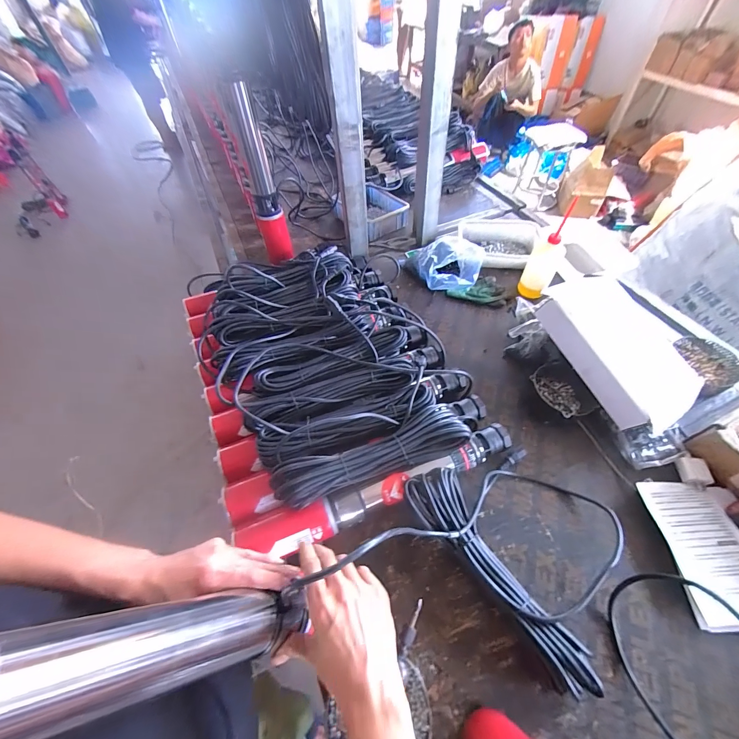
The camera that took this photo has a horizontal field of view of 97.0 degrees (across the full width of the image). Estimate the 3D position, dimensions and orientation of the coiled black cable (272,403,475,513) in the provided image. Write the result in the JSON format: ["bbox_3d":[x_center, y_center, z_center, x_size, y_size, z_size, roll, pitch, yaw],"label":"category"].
[{"bbox_3d":[0.006,0.151,0.578,0.350,0.053,0.083,-18,55,-10],"label":"coiled black cable"}]

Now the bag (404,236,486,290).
[{"bbox_3d":[0.209,-0.315,0.950,0.223,0.094,0.166,14,56,12],"label":"bag"}]

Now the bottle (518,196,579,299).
[{"bbox_3d":[0.508,-0.336,0.923,0.080,0.274,0.061,26,16,20],"label":"bottle"}]

